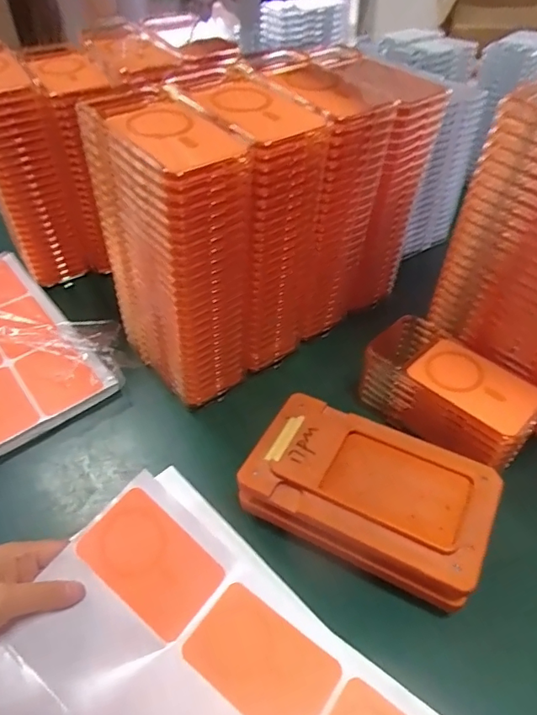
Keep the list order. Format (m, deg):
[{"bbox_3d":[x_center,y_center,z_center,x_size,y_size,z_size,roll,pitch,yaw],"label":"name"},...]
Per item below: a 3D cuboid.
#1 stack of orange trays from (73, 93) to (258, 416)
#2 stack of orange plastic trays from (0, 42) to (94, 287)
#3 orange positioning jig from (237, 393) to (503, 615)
[{"bbox_3d":[-0.087,-0.099,0.515,0.090,0.270,0.180,-26,49,-20],"label":"stack of orange trays"},{"bbox_3d":[-0.314,-0.250,0.674,0.096,0.268,0.158,-20,47,-15],"label":"stack of orange plastic trays"},{"bbox_3d":[0.083,0.123,0.443,0.203,0.070,0.121,18,50,21],"label":"orange positioning jig"}]

